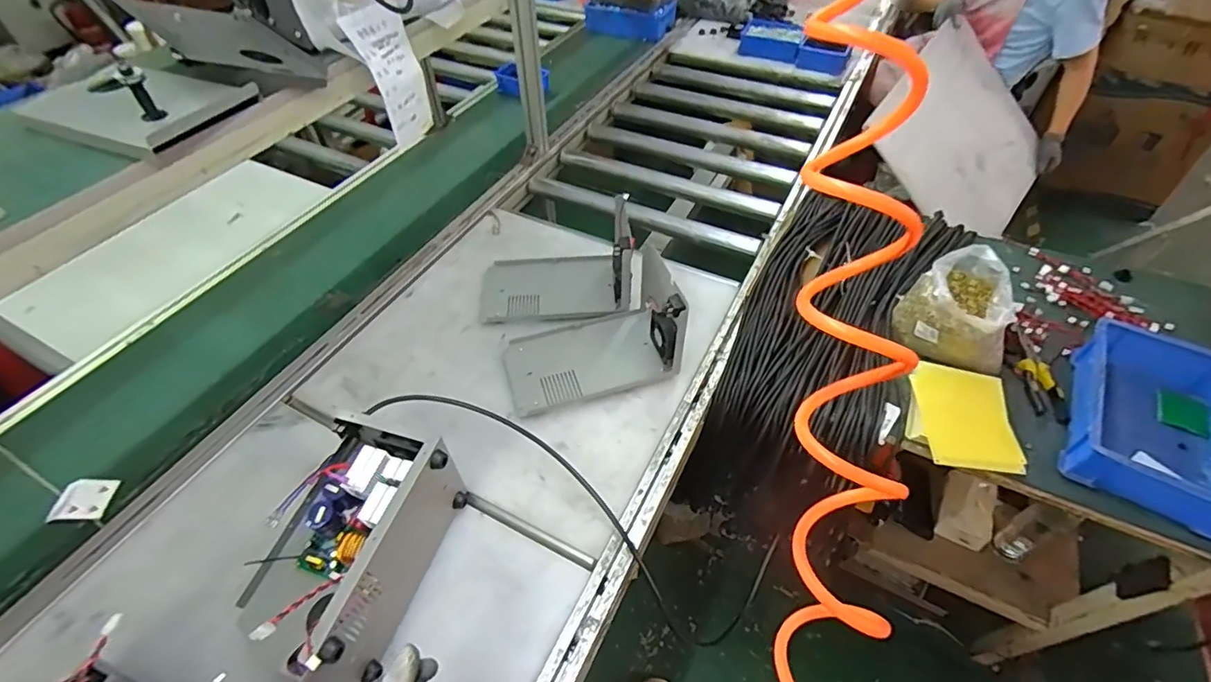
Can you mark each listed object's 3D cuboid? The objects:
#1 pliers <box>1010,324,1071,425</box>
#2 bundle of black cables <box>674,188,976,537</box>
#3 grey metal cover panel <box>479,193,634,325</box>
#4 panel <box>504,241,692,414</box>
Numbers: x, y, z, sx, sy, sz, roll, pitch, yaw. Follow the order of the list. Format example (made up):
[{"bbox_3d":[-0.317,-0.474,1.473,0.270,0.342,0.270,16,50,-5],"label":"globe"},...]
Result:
[{"bbox_3d":[0.728,0.045,0.913,0.059,0.029,0.196,5,50,5],"label":"pliers"},{"bbox_3d":[0.431,-0.014,1.043,0.329,0.230,0.795,27,70,22],"label":"bundle of black cables"},{"bbox_3d":[-0.099,-0.147,0.994,0.286,0.139,0.164,-2,49,-1],"label":"grey metal cover panel"},{"bbox_3d":[-0.031,-0.011,0.877,0.281,0.160,0.165,-14,51,-11],"label":"panel"}]

